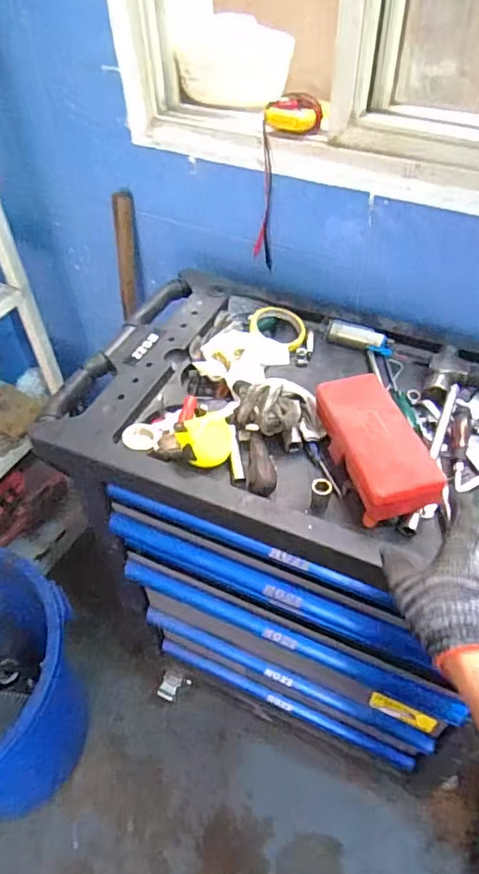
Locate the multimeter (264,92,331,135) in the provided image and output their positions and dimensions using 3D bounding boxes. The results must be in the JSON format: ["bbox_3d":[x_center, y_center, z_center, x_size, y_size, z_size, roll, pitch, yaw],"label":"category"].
[{"bbox_3d":[0.093,-0.517,0.889,0.099,0.038,0.079,14,50,15],"label":"multimeter"}]

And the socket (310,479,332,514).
[{"bbox_3d":[0.103,0.074,0.701,0.024,0.040,0.026,-1,48,2],"label":"socket"}]

